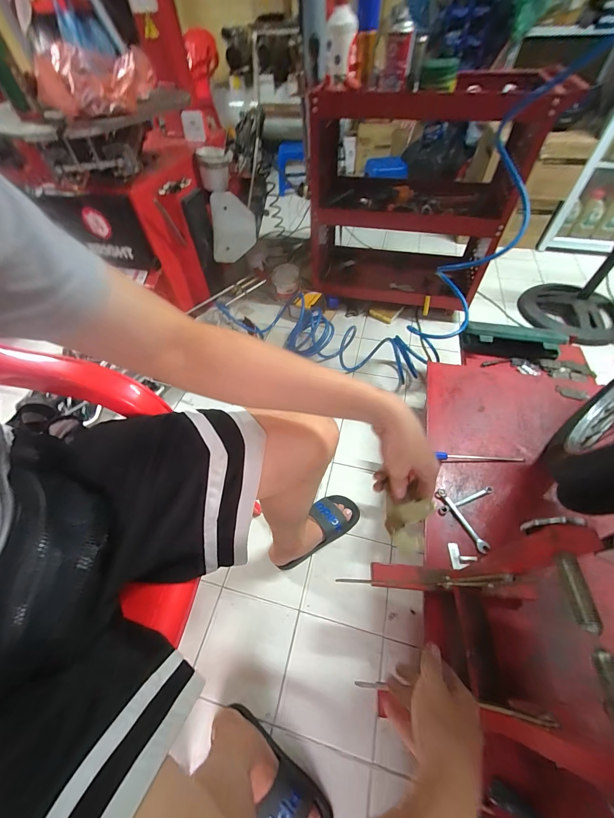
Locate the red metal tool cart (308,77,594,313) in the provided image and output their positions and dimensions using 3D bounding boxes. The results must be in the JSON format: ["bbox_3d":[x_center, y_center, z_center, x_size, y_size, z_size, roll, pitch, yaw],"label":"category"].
[{"bbox_3d":[0.342,-0.735,1.136,0.692,0.686,0.437,8,55,8],"label":"red metal tool cart"}]

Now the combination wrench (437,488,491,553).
[{"bbox_3d":[0.335,0.238,0.654,0.023,0.016,0.142,-22,56,-13],"label":"combination wrench"}]

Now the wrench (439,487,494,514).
[{"bbox_3d":[0.356,0.203,0.675,0.132,0.012,0.017,-17,55,-10],"label":"wrench"}]

